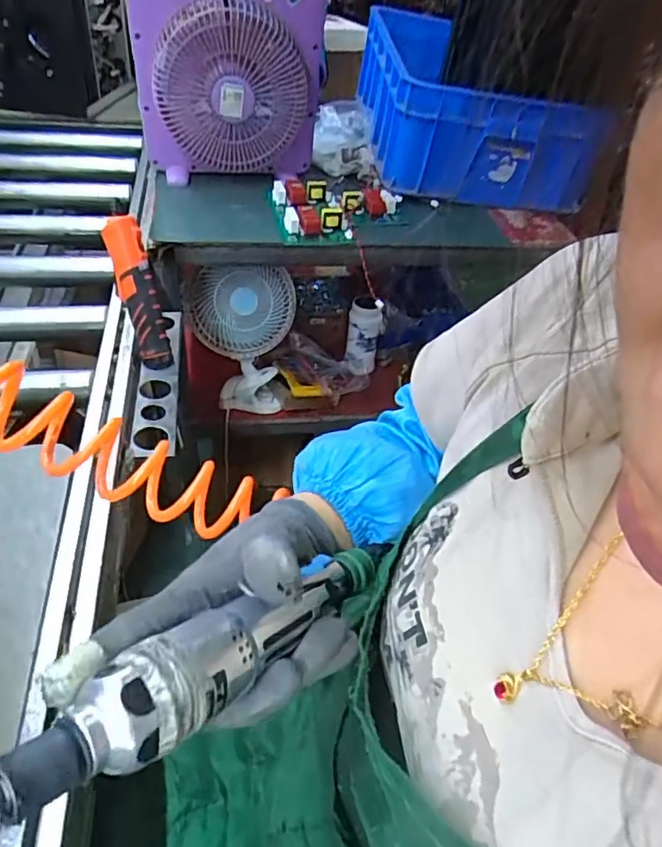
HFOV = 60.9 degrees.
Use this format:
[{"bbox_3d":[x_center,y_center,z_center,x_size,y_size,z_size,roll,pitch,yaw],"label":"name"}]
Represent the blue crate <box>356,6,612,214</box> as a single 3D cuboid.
[{"bbox_3d":[0.268,-0.705,1.239,0.384,0.203,0.624,-3,44,-10],"label":"blue crate"}]

